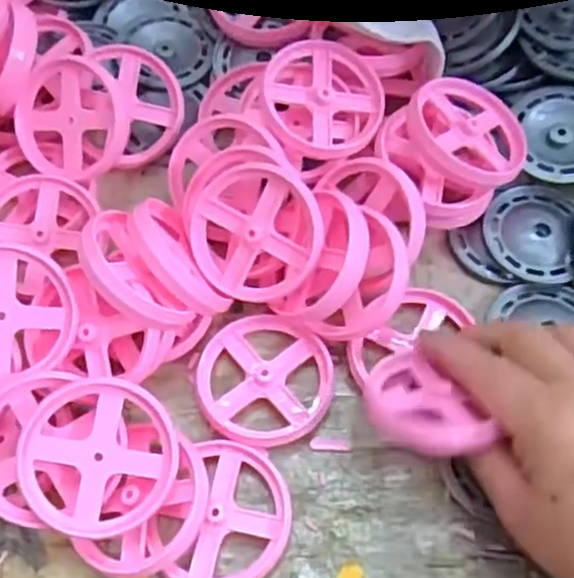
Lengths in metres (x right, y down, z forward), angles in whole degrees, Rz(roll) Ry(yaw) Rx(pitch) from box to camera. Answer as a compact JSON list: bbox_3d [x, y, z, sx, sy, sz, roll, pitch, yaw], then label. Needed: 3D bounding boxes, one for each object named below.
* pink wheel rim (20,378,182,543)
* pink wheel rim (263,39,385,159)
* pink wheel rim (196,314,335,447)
[{"bbox_3d":[-0.079,0.070,0.311,0.063,0.010,0.064,2,81,-10],"label":"pink wheel rim"},{"bbox_3d":[0.019,-0.098,0.385,0.064,0.017,0.062,3,76,-13],"label":"pink wheel rim"},{"bbox_3d":[-0.011,0.043,0.352,0.064,0.009,0.062,0,64,1],"label":"pink wheel rim"}]

